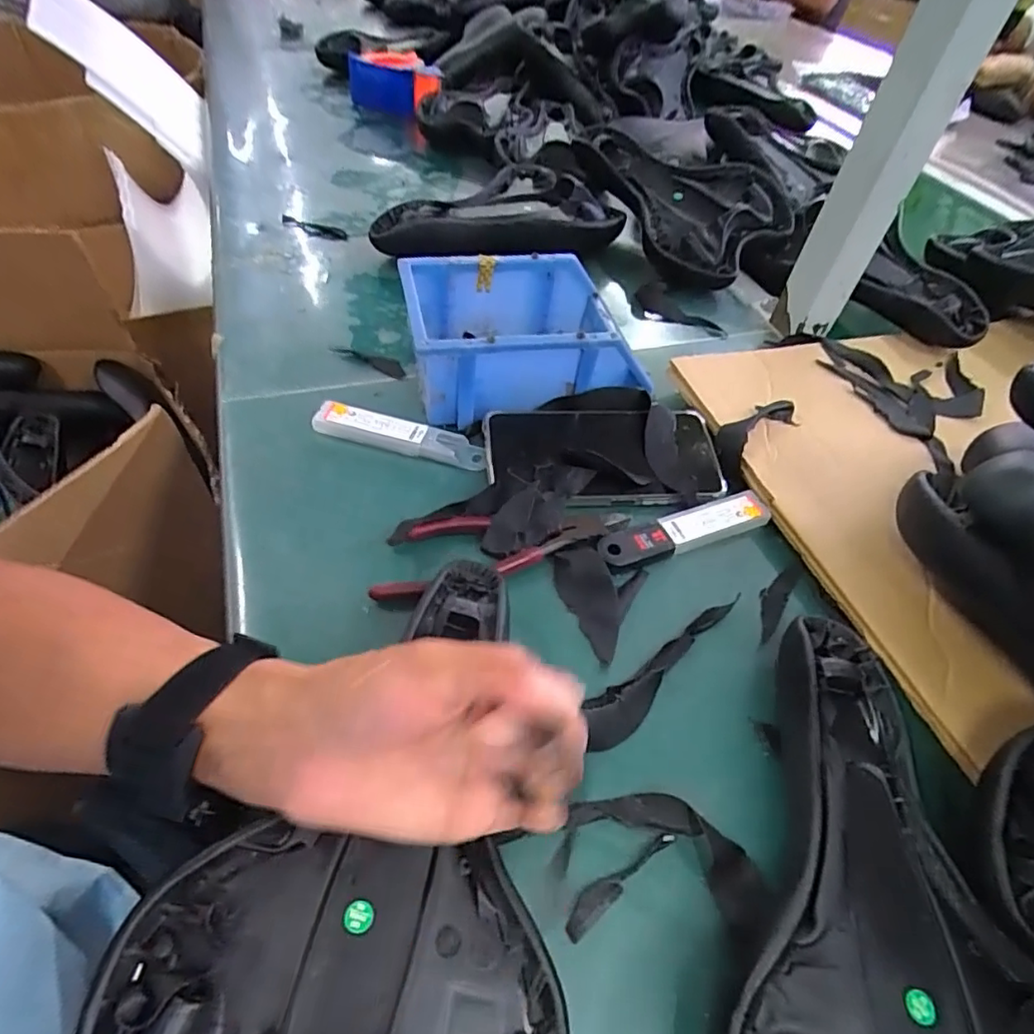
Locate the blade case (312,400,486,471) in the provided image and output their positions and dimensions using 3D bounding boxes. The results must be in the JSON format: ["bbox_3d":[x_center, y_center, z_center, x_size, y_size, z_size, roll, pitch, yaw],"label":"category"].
[{"bbox_3d":[-0.084,-0.060,0.428,0.125,0.014,0.026,13,51,7],"label":"blade case"}]

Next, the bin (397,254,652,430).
[{"bbox_3d":[0.004,-0.139,0.460,0.168,0.075,0.120,-9,52,-11],"label":"bin"}]

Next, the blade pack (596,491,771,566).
[{"bbox_3d":[0.112,0.008,0.394,0.126,0.006,0.027,-16,75,-18],"label":"blade pack"}]

